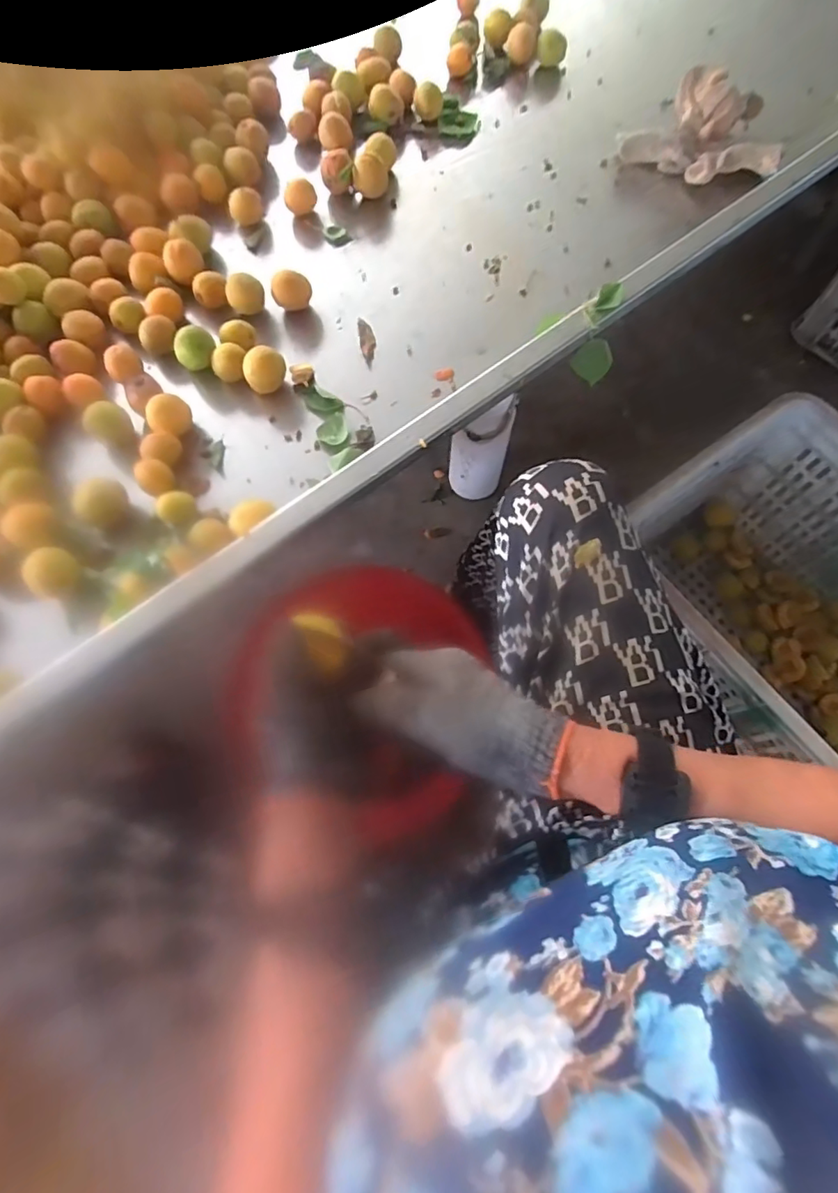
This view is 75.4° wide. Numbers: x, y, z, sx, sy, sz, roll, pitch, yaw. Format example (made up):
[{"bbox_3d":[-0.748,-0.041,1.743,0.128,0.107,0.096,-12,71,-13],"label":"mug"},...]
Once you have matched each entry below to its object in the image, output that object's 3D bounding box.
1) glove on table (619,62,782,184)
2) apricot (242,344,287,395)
[{"bbox_3d":[0.340,-0.551,0.650,0.163,0.077,0.121,-3,67,3],"label":"glove on table"},{"bbox_3d":[-0.156,-0.230,0.552,0.042,0.033,0.034,-22,68,-5],"label":"apricot"}]

